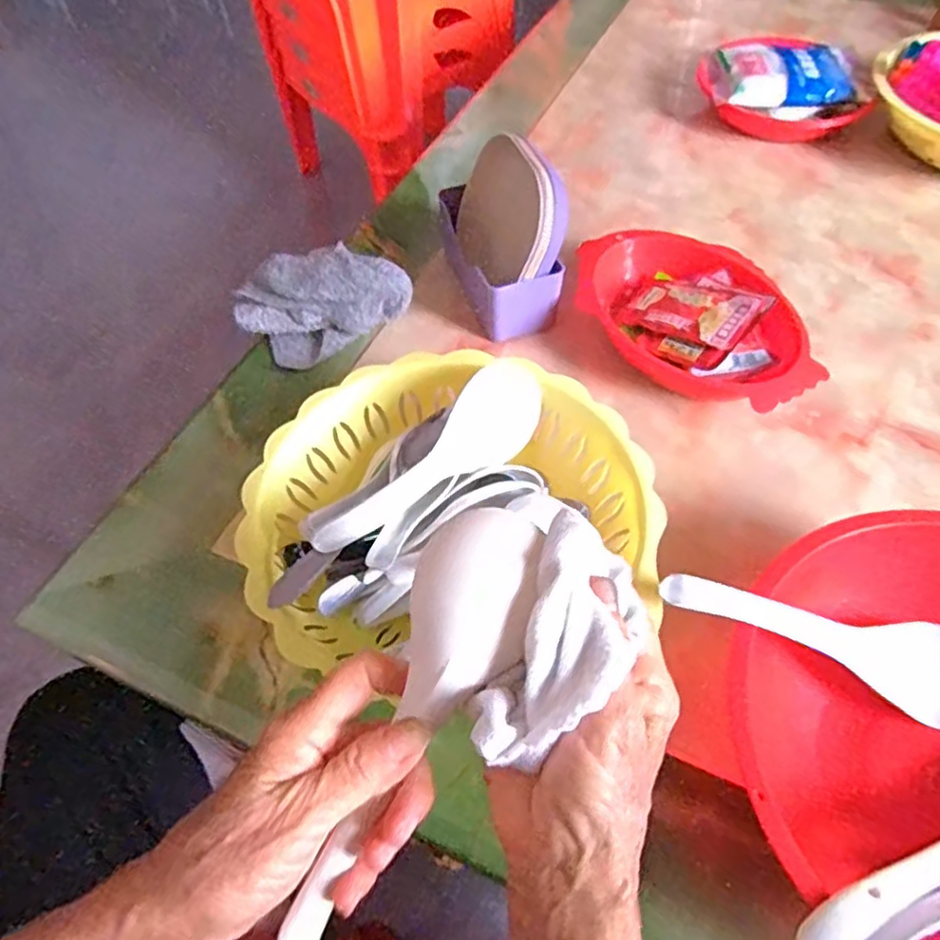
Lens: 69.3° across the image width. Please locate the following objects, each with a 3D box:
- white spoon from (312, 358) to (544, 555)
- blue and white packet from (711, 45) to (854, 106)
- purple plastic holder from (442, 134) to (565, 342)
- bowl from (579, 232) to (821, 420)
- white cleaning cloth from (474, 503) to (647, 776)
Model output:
[{"bbox_3d":[-0.022,-0.006,0.436,0.181,0.056,0.030,-39,63,-22],"label":"white spoon"},{"bbox_3d":[0.344,-0.438,0.749,0.138,0.025,0.105,8,56,7],"label":"blue and white packet"},{"bbox_3d":[0.025,-0.204,0.573,0.074,0.125,0.148,-17,56,-10],"label":"purple plastic holder"},{"bbox_3d":[0.185,-0.124,0.560,0.142,0.050,0.217,-37,62,-22],"label":"bowl"},{"bbox_3d":[0.039,0.061,0.258,0.044,0.036,0.102,19,61,14],"label":"white cleaning cloth"}]

